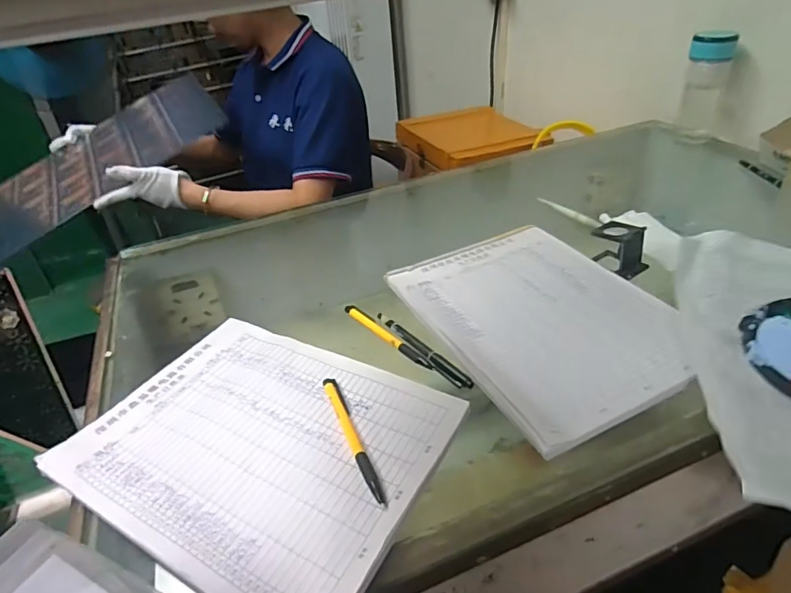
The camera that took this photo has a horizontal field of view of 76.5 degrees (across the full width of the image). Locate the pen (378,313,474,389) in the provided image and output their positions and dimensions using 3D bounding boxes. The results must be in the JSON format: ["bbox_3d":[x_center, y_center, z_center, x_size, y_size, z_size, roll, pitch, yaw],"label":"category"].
[{"bbox_3d":[0.026,0.053,0.493,0.015,0.011,0.135,-27,41,-25],"label":"pen"}]

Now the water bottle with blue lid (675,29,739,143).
[{"bbox_3d":[0.520,-0.352,0.845,0.062,0.172,0.072,17,42,28],"label":"water bottle with blue lid"}]

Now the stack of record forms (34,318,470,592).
[{"bbox_3d":[-0.112,0.117,0.417,0.284,0.007,0.217,16,42,27],"label":"stack of record forms"}]

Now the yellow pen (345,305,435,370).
[{"bbox_3d":[-0.009,0.041,0.515,0.012,0.011,0.127,-31,42,-29],"label":"yellow pen"}]

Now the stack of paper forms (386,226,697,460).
[{"bbox_3d":[0.142,0.013,0.515,0.204,0.010,0.293,-19,38,-17],"label":"stack of paper forms"}]

